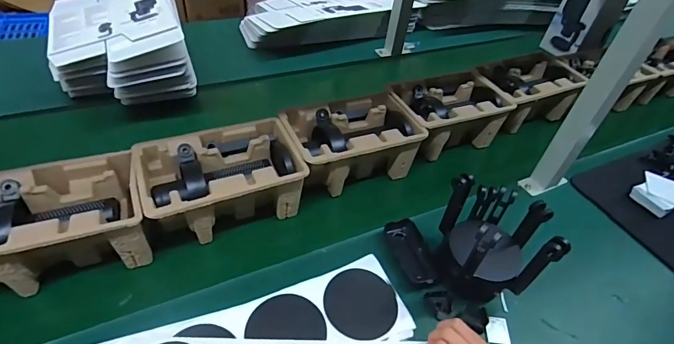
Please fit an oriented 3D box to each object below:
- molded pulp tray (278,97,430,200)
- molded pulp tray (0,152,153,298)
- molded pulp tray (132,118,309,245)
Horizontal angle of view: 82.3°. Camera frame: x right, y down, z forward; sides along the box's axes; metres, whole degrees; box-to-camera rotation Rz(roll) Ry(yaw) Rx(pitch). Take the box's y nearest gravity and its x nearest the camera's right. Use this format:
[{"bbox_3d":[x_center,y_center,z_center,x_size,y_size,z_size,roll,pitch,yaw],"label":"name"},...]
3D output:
[{"bbox_3d":[0.022,-0.045,0.685,0.225,0.105,0.141,-13,43,-23],"label":"molded pulp tray"},{"bbox_3d":[-0.376,0.075,0.511,0.219,0.110,0.145,-12,42,-22],"label":"molded pulp tray"},{"bbox_3d":[-0.173,0.016,0.588,0.217,0.101,0.139,-14,43,-24],"label":"molded pulp tray"}]

